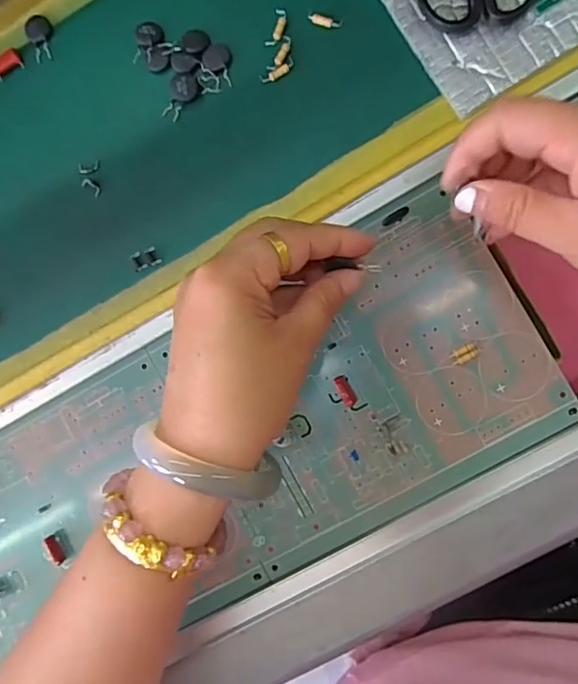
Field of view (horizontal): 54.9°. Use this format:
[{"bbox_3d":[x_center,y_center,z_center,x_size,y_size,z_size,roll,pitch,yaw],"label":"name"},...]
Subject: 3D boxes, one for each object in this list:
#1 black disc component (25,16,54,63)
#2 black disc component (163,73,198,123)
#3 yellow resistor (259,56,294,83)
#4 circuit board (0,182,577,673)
[{"bbox_3d":[-0.140,-0.172,0.315,0.014,0.004,0.026,-21,87,7],"label":"black disc component"},{"bbox_3d":[-0.058,-0.131,0.297,0.013,0.007,0.024,36,94,6],"label":"black disc component"},{"bbox_3d":[-0.006,-0.143,0.292,0.020,0.004,0.006,-30,89,6],"label":"yellow resistor"},{"bbox_3d":[-0.042,0.066,0.306,0.370,0.012,0.140,-29,89,6],"label":"circuit board"}]

